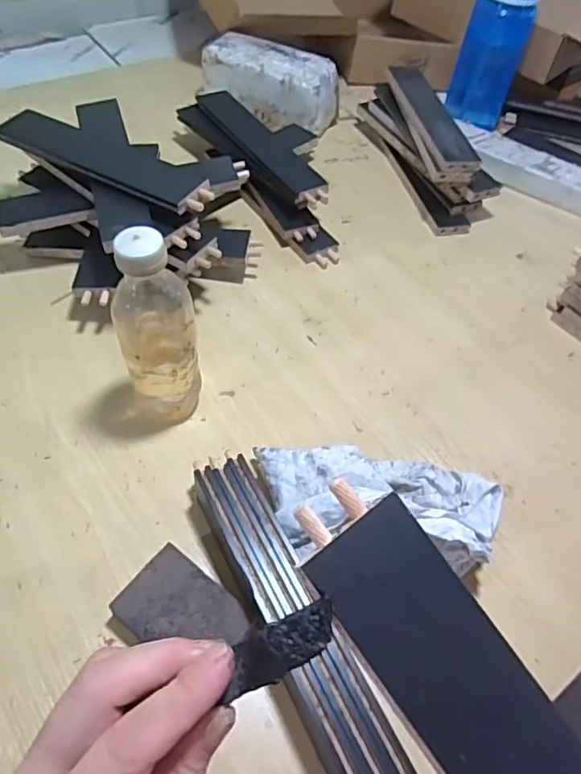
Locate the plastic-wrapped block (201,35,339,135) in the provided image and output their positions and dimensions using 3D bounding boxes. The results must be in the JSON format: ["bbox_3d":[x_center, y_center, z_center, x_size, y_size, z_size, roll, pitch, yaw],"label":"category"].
[{"bbox_3d":[-0.033,-0.516,0.951,0.219,0.095,0.107,24,54,12],"label":"plastic-wrapped block"}]

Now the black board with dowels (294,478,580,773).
[{"bbox_3d":[0.105,0.170,0.222,0.055,0.008,0.300,-32,81,-25],"label":"black board with dowels"}]

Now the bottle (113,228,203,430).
[{"bbox_3d":[-0.122,-0.042,0.517,0.069,0.214,0.062,9,53,1],"label":"bottle"}]

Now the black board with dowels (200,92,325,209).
[{"bbox_3d":[-0.042,-0.352,0.808,0.058,0.017,0.296,-26,60,-23],"label":"black board with dowels"}]

